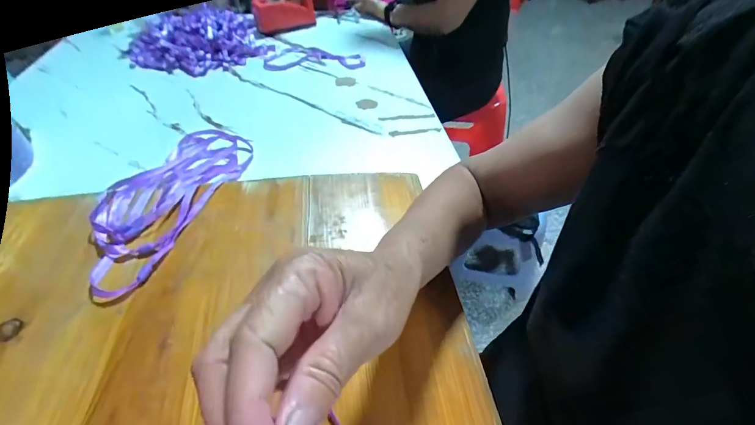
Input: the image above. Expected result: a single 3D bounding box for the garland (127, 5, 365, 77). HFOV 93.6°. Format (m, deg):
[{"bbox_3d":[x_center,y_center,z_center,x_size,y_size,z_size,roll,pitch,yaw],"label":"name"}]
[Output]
[{"bbox_3d":[-0.286,-0.401,0.803,0.484,0.073,0.231,-6,46,-5],"label":"garland"}]

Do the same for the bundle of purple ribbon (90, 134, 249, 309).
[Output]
[{"bbox_3d":[-0.259,-0.029,0.448,0.129,0.054,0.326,1,45,2],"label":"bundle of purple ribbon"}]

